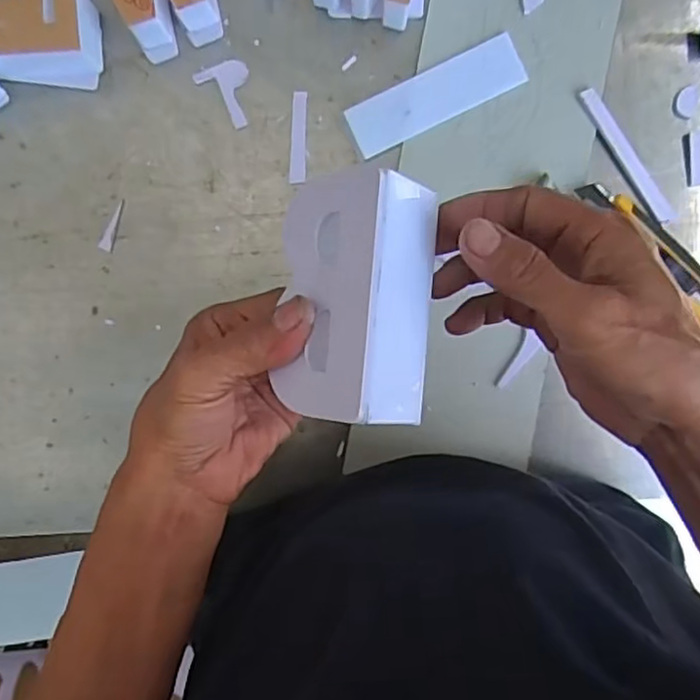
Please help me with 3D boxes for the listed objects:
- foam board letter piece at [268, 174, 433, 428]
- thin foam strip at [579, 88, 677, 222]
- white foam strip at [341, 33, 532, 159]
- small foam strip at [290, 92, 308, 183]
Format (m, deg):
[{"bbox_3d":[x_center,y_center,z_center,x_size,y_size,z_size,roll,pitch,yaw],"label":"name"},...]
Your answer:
[{"bbox_3d":[0.001,-0.022,0.299,0.062,0.047,0.107,4,87,40],"label":"foam board letter piece"},{"bbox_3d":[0.207,-0.144,0.482,0.015,0.005,0.114,-36,94,2],"label":"thin foam strip"},{"bbox_3d":[0.063,-0.188,0.480,0.131,0.005,0.039,-25,94,2],"label":"white foam strip"},{"bbox_3d":[-0.038,-0.158,0.483,0.011,0.004,0.066,2,94,0],"label":"small foam strip"}]

